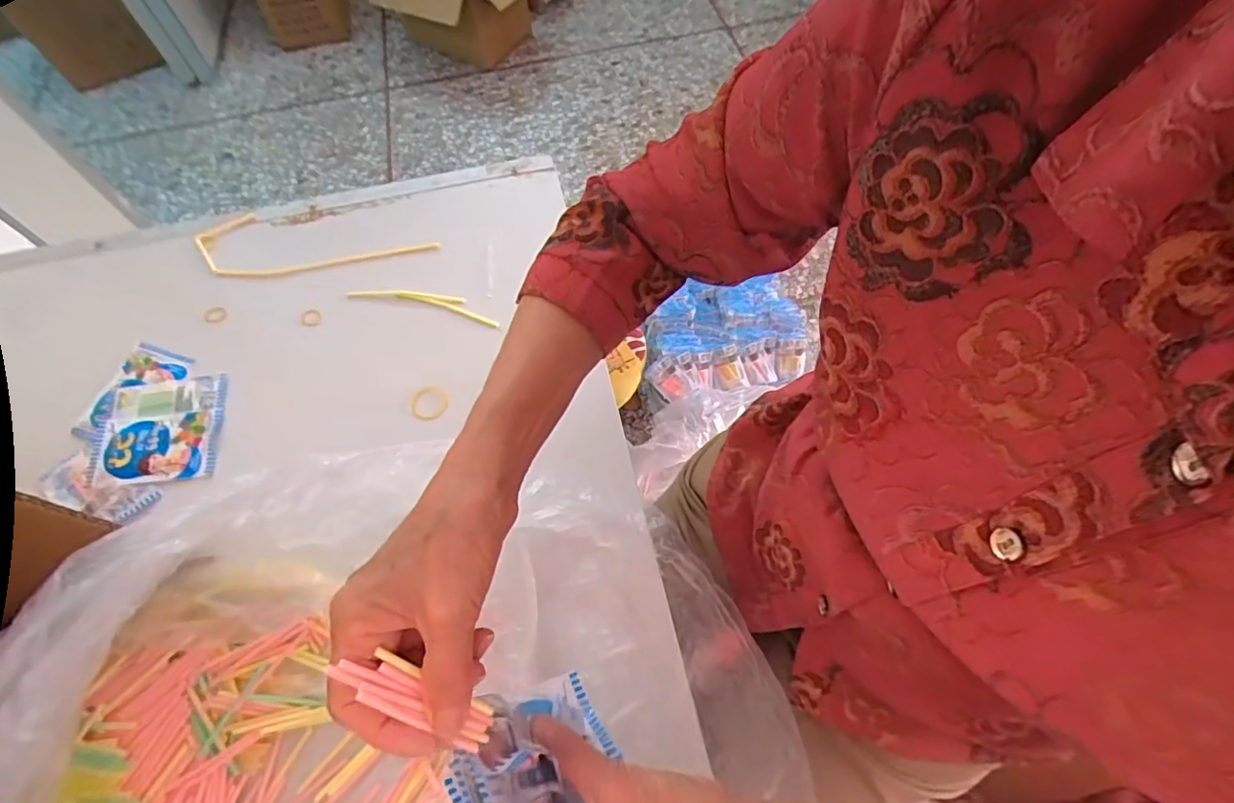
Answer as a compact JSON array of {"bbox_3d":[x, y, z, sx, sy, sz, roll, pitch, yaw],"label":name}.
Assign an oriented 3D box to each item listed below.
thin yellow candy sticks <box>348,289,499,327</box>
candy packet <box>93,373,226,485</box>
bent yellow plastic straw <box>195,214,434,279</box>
[{"bbox_3d":[-0.200,-0.104,0.572,0.166,0.012,0.023,12,63,9],"label":"thin yellow candy sticks"},{"bbox_3d":[-0.428,0.025,0.510,0.104,0.010,0.106,-13,62,-4],"label":"candy packet"},{"bbox_3d":[-0.341,-0.188,0.627,0.270,0.011,0.097,-8,60,-2],"label":"bent yellow plastic straw"}]

